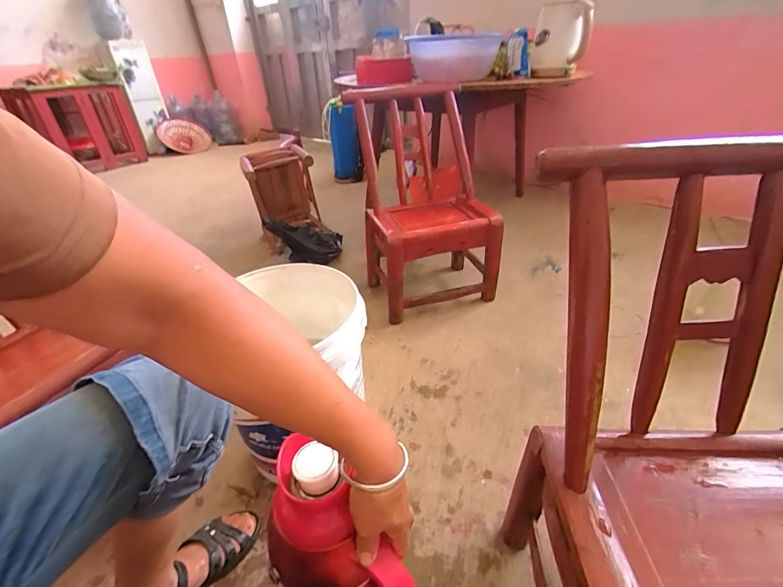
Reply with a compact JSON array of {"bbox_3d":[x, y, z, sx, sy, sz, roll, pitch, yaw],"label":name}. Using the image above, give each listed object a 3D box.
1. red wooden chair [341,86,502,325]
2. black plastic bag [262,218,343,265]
[{"bbox_3d":[0.101,-0.277,1.207,0.393,0.656,0.425,-11,34,-10],"label":"red wooden chair"},{"bbox_3d":[-0.356,-0.231,1.539,0.280,0.210,0.178,-8,34,-6],"label":"black plastic bag"}]

